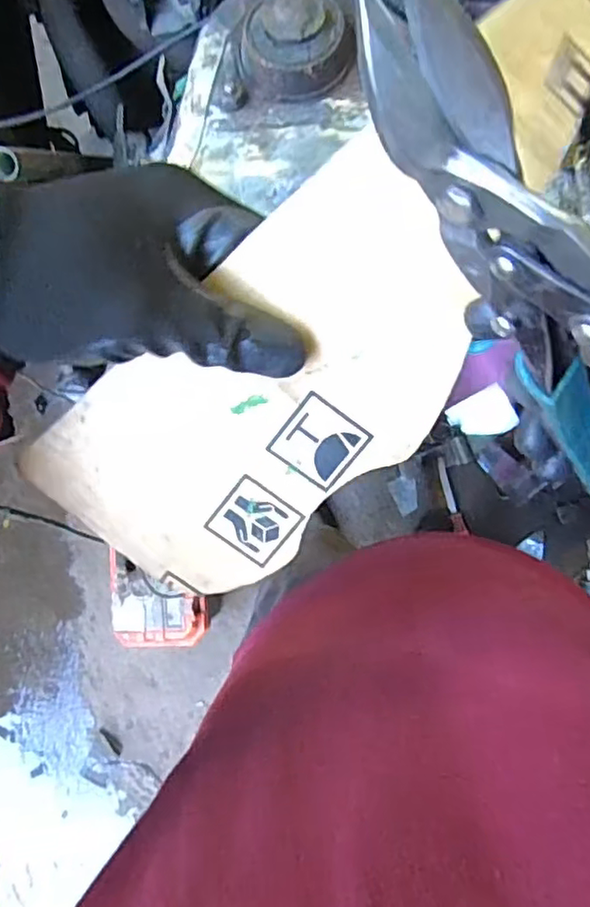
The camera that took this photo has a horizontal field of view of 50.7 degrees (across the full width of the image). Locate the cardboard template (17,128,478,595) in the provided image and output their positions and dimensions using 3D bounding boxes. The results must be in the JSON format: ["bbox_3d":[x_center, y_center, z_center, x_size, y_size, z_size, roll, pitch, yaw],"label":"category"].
[{"bbox_3d":[-0.014,-0.018,0.275,0.196,0.011,0.114,-39,106,14],"label":"cardboard template"}]

